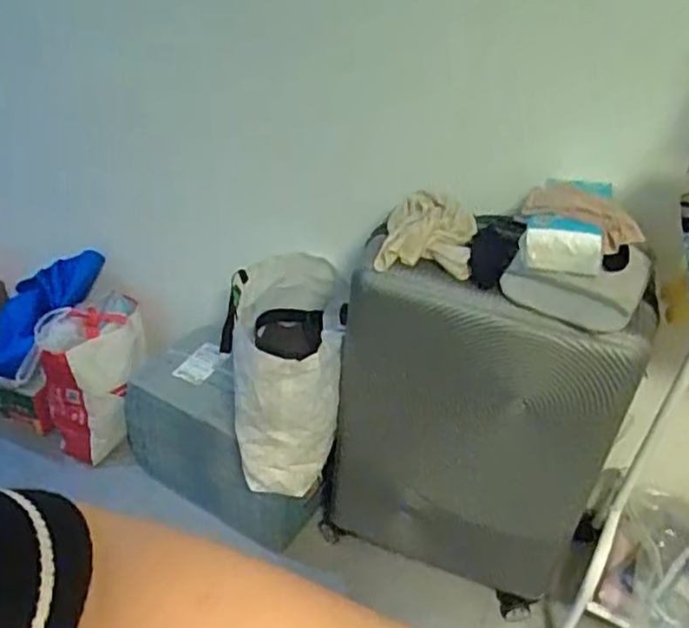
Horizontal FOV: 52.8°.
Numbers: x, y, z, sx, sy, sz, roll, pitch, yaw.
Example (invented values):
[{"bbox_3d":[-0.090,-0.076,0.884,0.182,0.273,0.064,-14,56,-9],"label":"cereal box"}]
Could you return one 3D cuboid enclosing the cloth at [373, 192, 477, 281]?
[{"bbox_3d":[0.134,-0.134,1.081,0.139,0.066,0.165,11,38,8],"label":"cloth"}]

